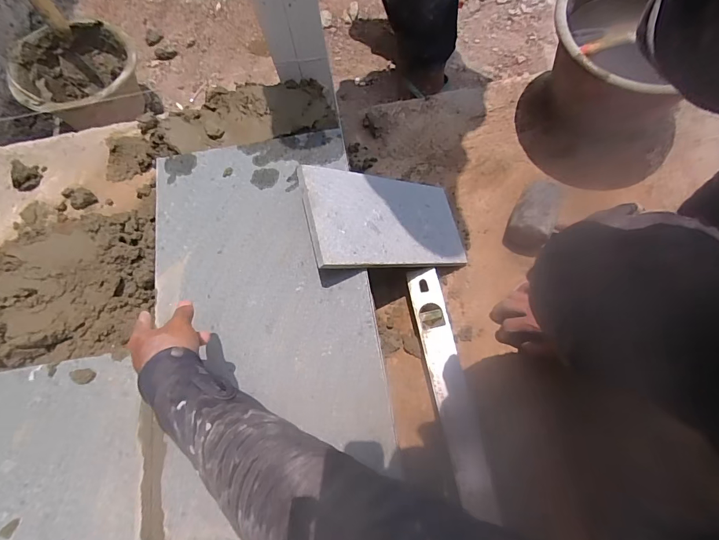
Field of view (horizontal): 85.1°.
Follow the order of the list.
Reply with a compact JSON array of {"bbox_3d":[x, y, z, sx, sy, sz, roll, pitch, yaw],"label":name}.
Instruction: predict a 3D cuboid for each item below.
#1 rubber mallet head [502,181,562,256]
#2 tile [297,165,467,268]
[{"bbox_3d":[0.300,-0.091,0.683,0.069,0.078,0.116,24,74,11],"label":"rubber mallet head"},{"bbox_3d":[0.052,-0.079,0.611,0.305,0.009,0.152,-3,70,-39],"label":"tile"}]

